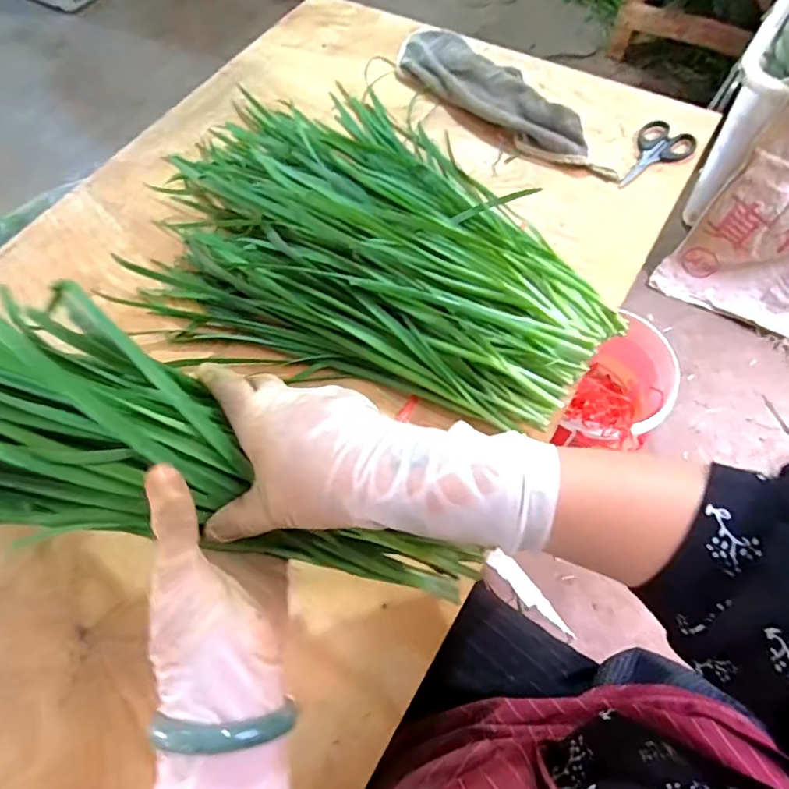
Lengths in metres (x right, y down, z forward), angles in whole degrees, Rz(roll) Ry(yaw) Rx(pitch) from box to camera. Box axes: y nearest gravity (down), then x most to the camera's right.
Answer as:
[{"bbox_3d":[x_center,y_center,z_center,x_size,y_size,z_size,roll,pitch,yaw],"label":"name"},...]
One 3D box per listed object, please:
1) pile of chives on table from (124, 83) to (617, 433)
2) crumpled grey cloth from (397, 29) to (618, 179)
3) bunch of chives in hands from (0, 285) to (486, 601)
[{"bbox_3d":[-0.026,-0.184,0.524,0.481,0.056,0.396,12,64,10],"label":"pile of chives on table"},{"bbox_3d":[0.122,-0.366,0.622,0.098,0.031,0.341,-35,66,-14],"label":"crumpled grey cloth"},{"bbox_3d":[-0.164,0.024,0.285,0.447,0.072,0.137,18,64,-3],"label":"bunch of chives in hands"}]

